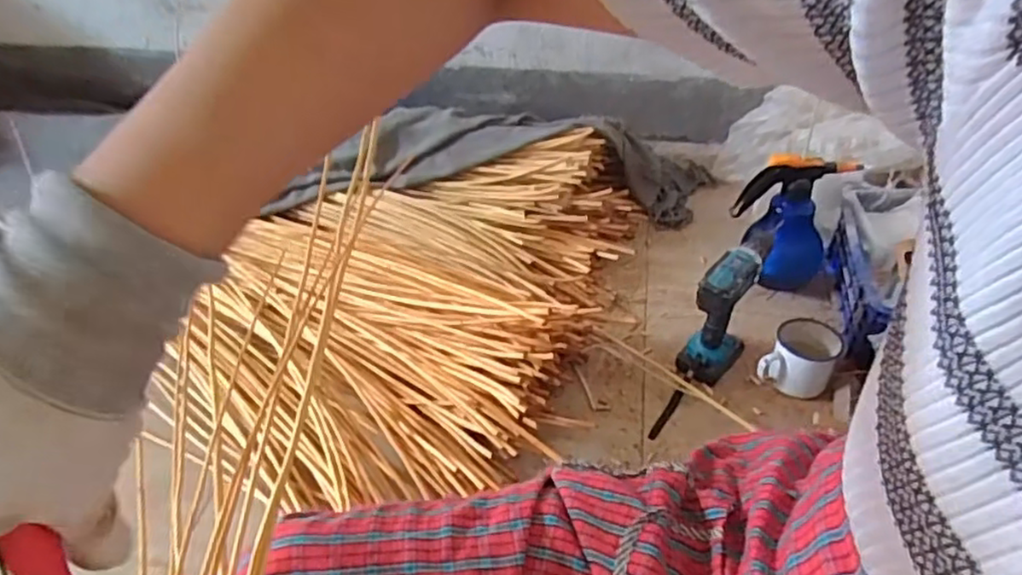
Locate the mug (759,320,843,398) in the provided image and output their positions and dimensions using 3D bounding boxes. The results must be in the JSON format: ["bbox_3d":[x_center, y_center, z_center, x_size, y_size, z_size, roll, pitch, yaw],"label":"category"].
[{"bbox_3d":[0.451,0.117,1.048,0.091,0.095,0.109,27,48,28],"label":"mug"}]

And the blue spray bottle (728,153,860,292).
[{"bbox_3d":[0.480,-0.105,1.179,0.175,0.256,0.092,17,44,19],"label":"blue spray bottle"}]

